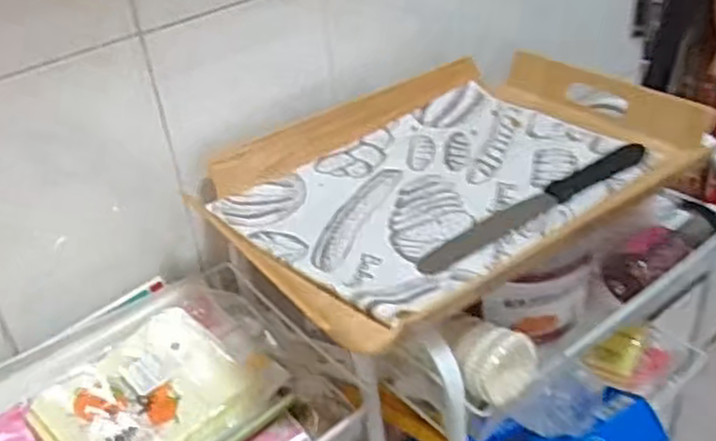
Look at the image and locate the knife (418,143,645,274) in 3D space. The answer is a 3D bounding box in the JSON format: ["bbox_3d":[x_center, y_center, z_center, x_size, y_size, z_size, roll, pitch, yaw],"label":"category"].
[{"bbox_3d":[0.157,-0.017,0.662,0.259,0.013,0.031,-25,38,-25],"label":"knife"}]

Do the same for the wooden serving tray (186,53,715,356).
[{"bbox_3d":[0.079,-0.057,0.717,0.412,0.042,0.342,-26,38,-25],"label":"wooden serving tray"}]

